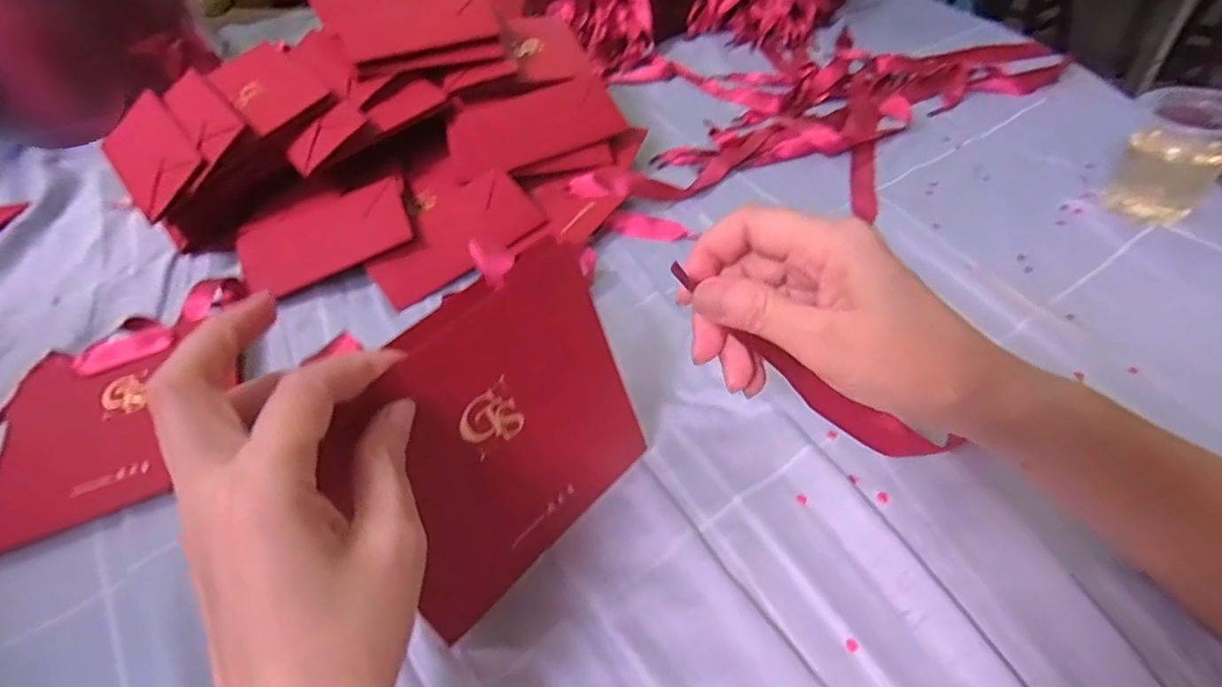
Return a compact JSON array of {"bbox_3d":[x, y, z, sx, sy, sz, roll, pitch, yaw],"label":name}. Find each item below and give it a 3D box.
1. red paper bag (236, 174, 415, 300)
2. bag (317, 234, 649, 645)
[{"bbox_3d":[-0.232,-0.091,0.485,0.137,0.015,0.089,-25,58,-5],"label":"red paper bag"},{"bbox_3d":[-0.047,0.043,0.269,0.131,0.136,0.010,-38,36,-27],"label":"bag"}]

